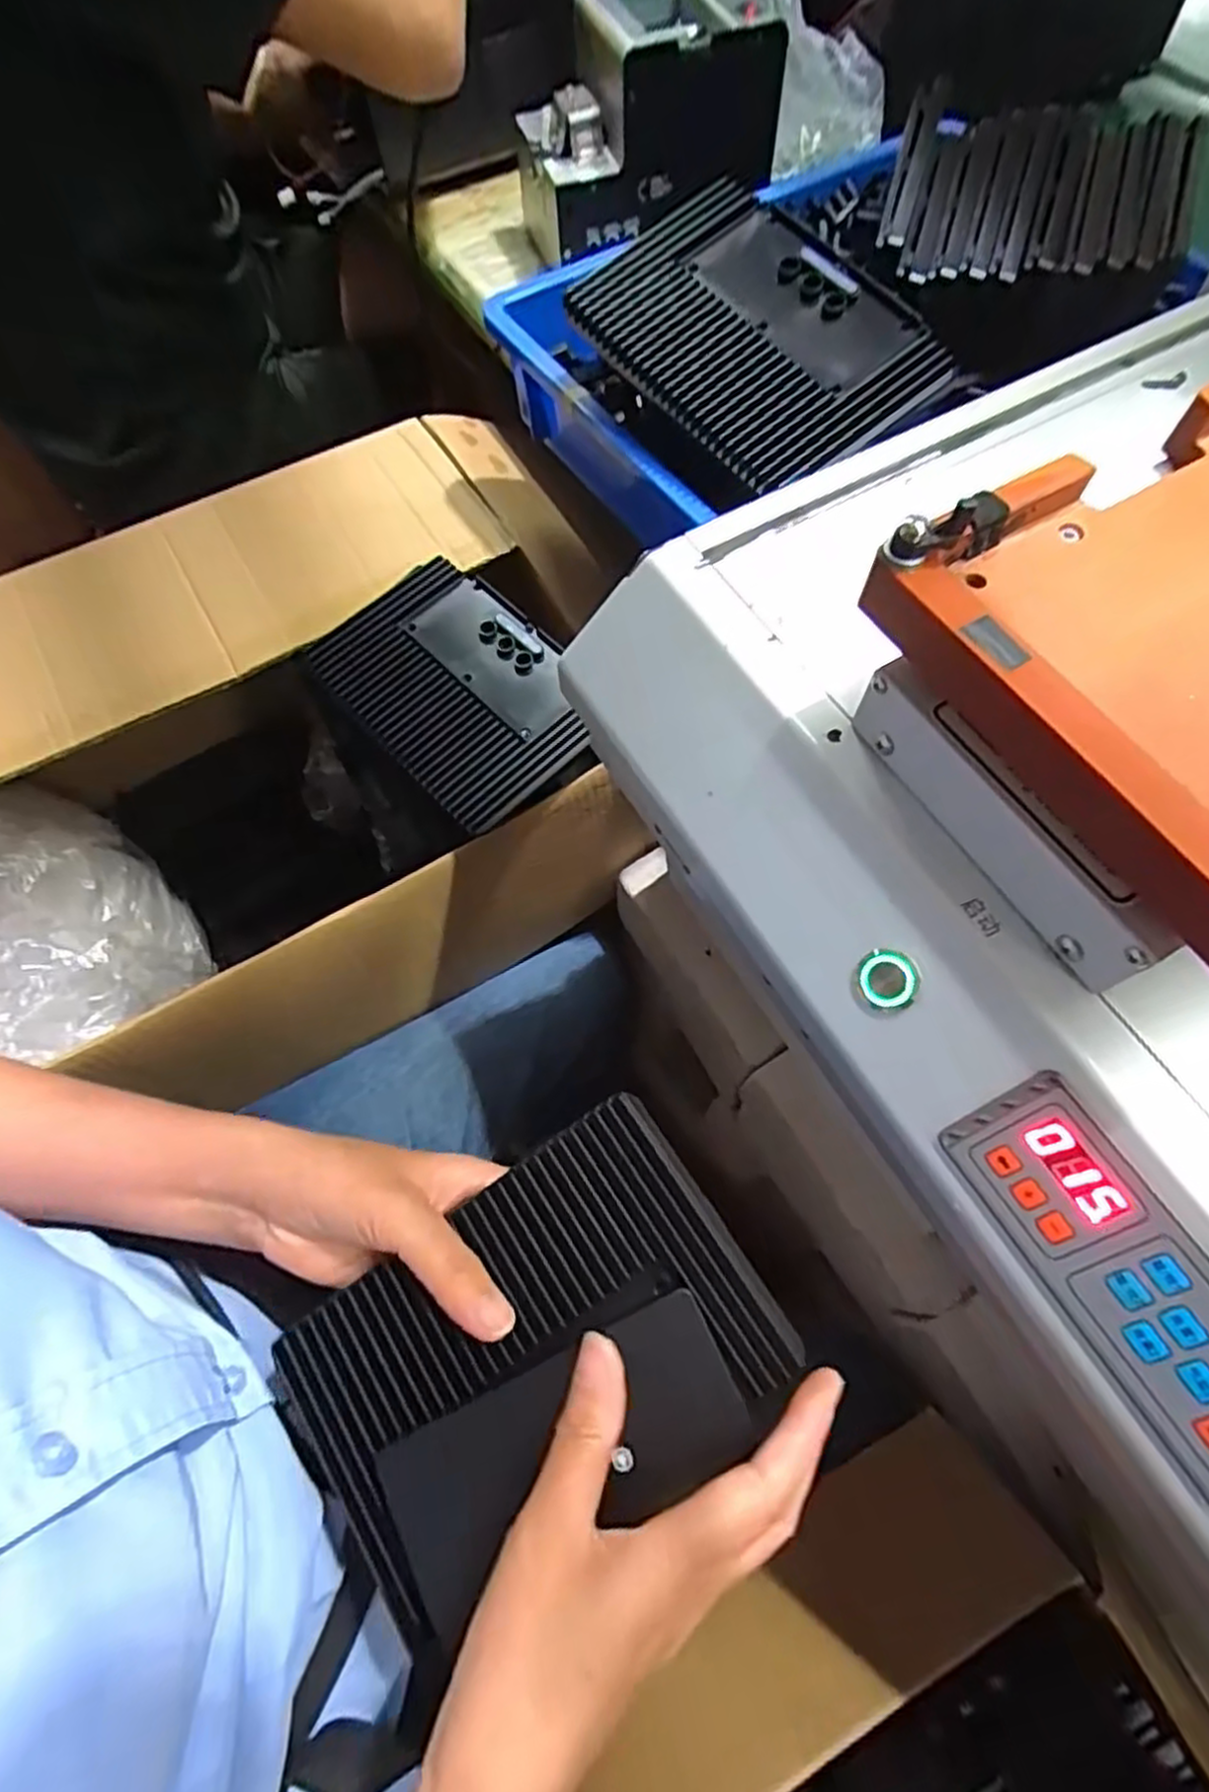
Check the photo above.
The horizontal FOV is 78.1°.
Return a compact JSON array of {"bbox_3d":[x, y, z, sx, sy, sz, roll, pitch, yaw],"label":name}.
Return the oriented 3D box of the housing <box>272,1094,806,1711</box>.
[{"bbox_3d":[-0.030,0.191,0.305,0.188,0.030,0.133,-31,69,-12],"label":"housing"}]

